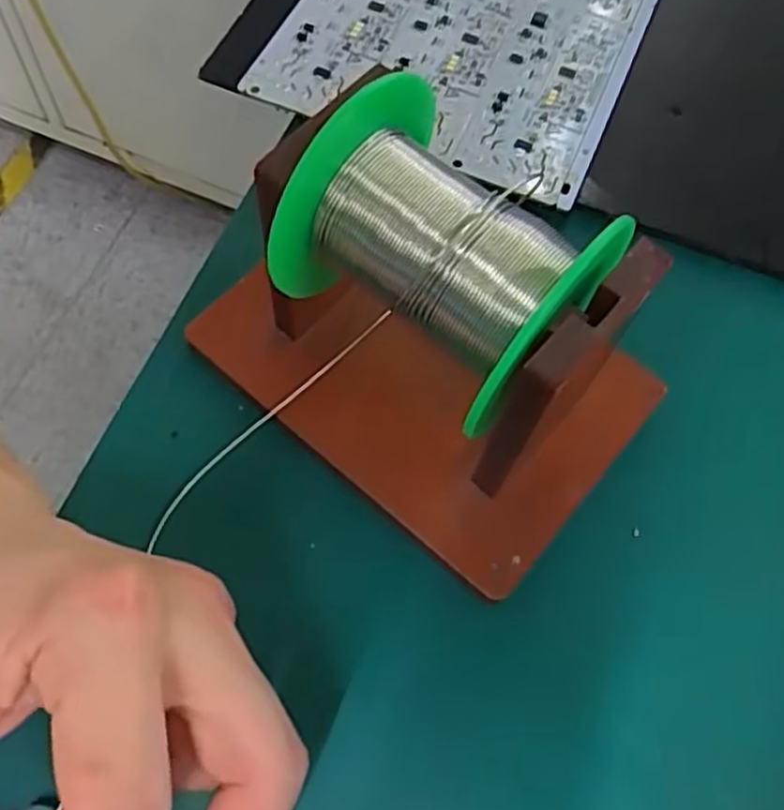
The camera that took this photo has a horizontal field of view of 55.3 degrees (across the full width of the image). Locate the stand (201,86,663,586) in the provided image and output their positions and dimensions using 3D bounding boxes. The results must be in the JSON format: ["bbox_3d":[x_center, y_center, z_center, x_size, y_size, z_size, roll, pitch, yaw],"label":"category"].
[{"bbox_3d":[0.010,-0.024,0.219,0.135,0.095,0.084,39,69,13],"label":"stand"}]

